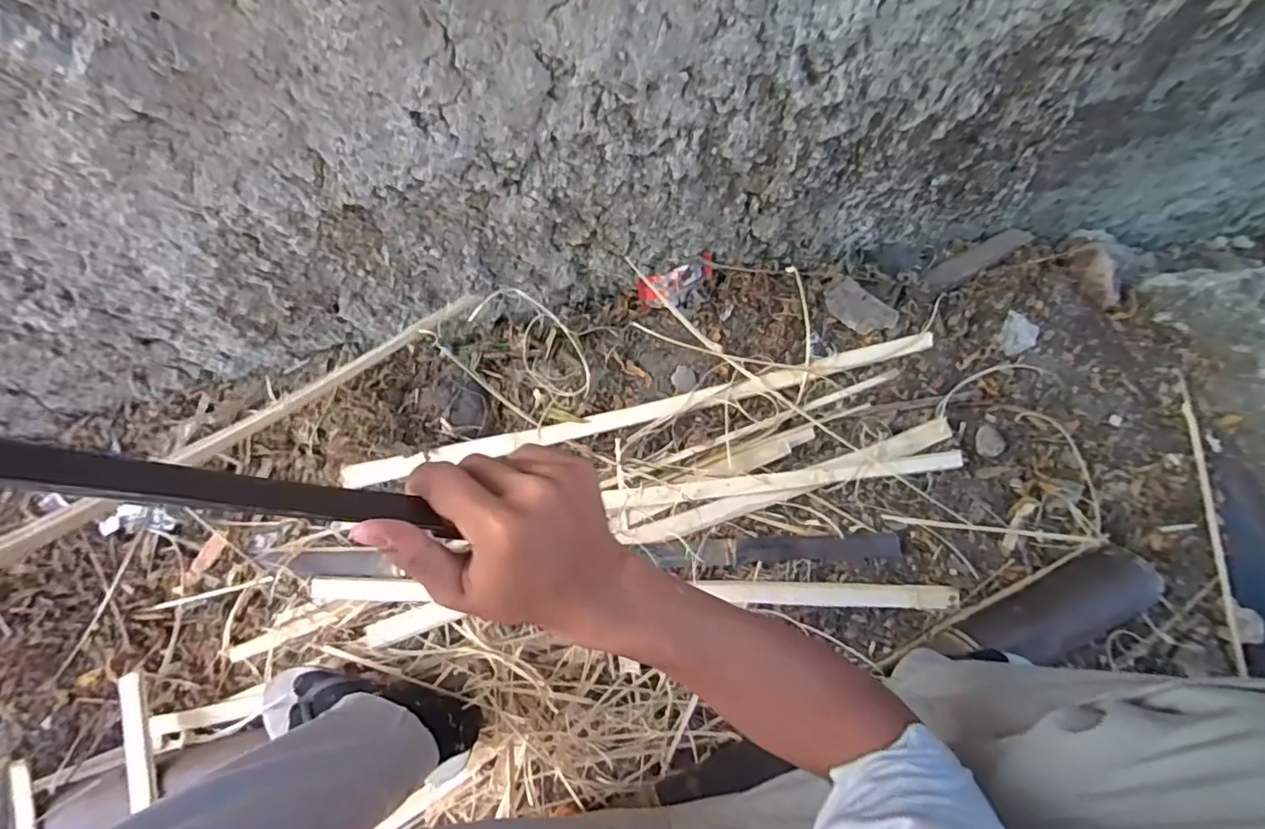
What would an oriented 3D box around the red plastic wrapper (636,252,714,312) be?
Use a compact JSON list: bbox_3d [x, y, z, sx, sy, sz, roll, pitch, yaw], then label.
[{"bbox_3d":[0.066,-0.204,0.865,0.123,0.063,0.050,-28,40,-19],"label":"red plastic wrapper"}]

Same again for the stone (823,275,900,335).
[{"bbox_3d":[0.344,-0.160,0.871,0.064,0.023,0.110,-39,69,-15],"label":"stone"}]

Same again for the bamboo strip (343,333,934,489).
[{"bbox_3d":[0.017,-0.004,0.833,0.870,0.027,0.037,-13,65,-4],"label":"bamboo strip"}]

